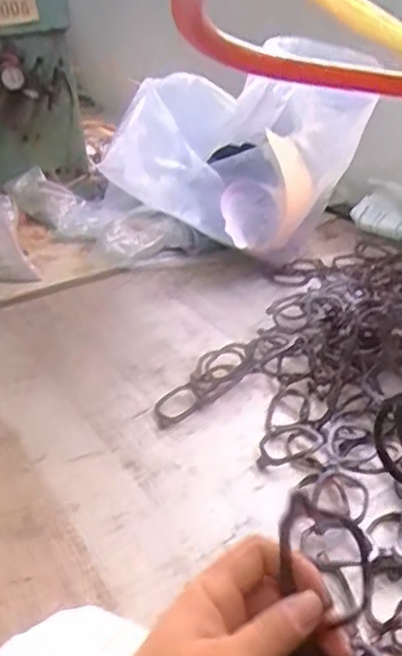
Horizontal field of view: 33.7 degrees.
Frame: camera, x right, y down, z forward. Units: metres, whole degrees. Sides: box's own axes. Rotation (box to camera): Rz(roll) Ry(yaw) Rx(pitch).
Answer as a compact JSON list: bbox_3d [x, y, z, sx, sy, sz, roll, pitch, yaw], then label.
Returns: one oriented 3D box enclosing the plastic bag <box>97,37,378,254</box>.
[{"bbox_3d":[0.034,-0.216,0.871,0.301,0.201,0.239,-8,31,-5],"label":"plastic bag"}]

